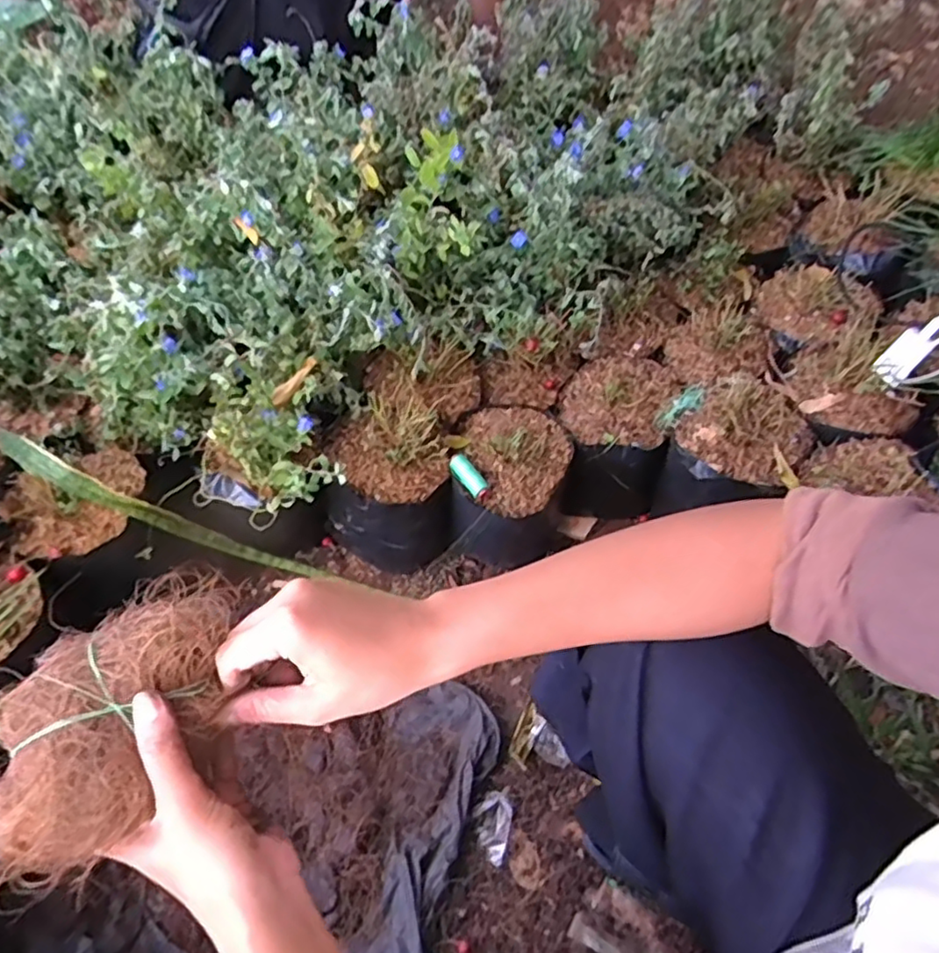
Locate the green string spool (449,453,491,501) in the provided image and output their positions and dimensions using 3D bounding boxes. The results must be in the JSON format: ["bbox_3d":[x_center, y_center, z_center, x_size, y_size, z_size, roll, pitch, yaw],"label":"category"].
[{"bbox_3d":[-0.001,-0.003,0.734,0.022,0.021,0.064,-30,60,-24],"label":"green string spool"}]

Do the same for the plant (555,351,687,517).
[{"bbox_3d":[0.178,-0.048,0.844,0.136,0.160,0.174,15,53,7],"label":"plant"}]

